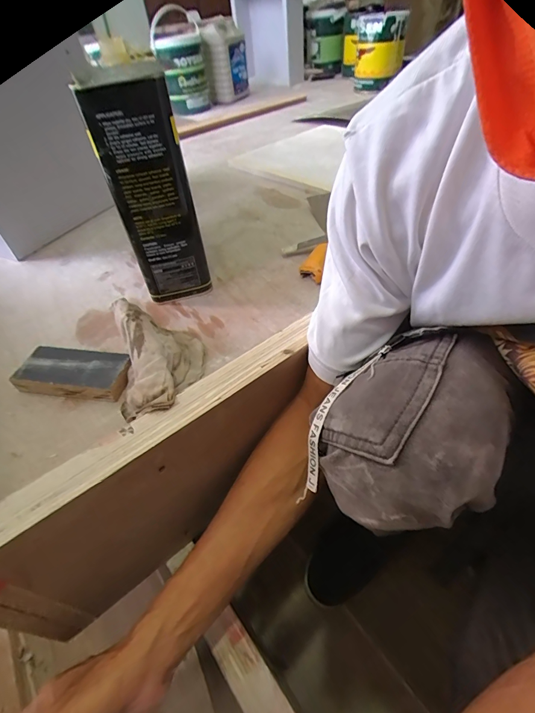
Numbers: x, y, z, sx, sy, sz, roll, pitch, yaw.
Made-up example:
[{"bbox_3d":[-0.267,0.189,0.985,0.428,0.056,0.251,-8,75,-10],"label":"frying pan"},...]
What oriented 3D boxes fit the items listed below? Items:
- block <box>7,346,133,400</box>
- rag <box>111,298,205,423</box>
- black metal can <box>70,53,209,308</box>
[{"bbox_3d":[-0.216,0.020,0.397,0.127,0.024,0.053,4,47,12],"label":"block"},{"bbox_3d":[-0.114,0.001,0.373,0.087,0.059,0.164,-13,46,-5],"label":"rag"},{"bbox_3d":[-0.137,-0.189,0.430,0.085,0.249,0.075,-17,46,-9],"label":"black metal can"}]

